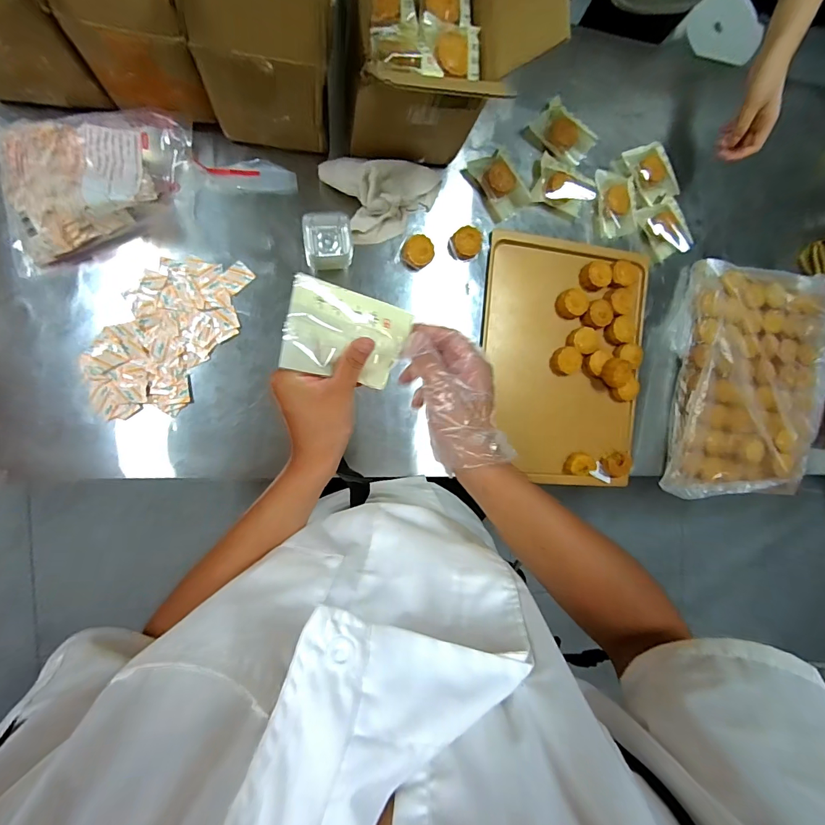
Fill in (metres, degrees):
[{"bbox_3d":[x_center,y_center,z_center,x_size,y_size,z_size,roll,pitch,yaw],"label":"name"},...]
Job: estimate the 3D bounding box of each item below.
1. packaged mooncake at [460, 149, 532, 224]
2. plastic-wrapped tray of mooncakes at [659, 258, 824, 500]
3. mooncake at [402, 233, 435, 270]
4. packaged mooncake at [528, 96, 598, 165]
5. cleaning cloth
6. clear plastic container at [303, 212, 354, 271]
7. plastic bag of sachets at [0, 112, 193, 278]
[{"bbox_3d":[0.148,-0.387,0.686,0.070,0.033,0.108,-37,99,-7],"label":"packaged mooncake"},{"bbox_3d":[0.668,-0.055,0.789,0.370,0.053,0.444,5,92,-12],"label":"plastic-wrapped tray of mooncakes"},{"bbox_3d":[0.008,-0.261,0.671,0.047,0.034,0.050,-1,93,-11],"label":"mooncake"},{"bbox_3d":[0.259,-0.475,0.699,0.106,0.035,0.065,43,84,-10],"label":"packaged mooncake"},{"bbox_3d":[-0.049,-0.332,0.634,0.188,0.065,0.120,4,92,-12],"label":"cleaning cloth"},{"bbox_3d":[-0.127,-0.256,0.617,0.067,0.073,0.073,-4,94,-11],"label":"clear plastic container"},{"bbox_3d":[-0.435,-0.302,0.549,0.246,0.087,0.214,3,92,-12],"label":"plastic bag of sachets"}]

